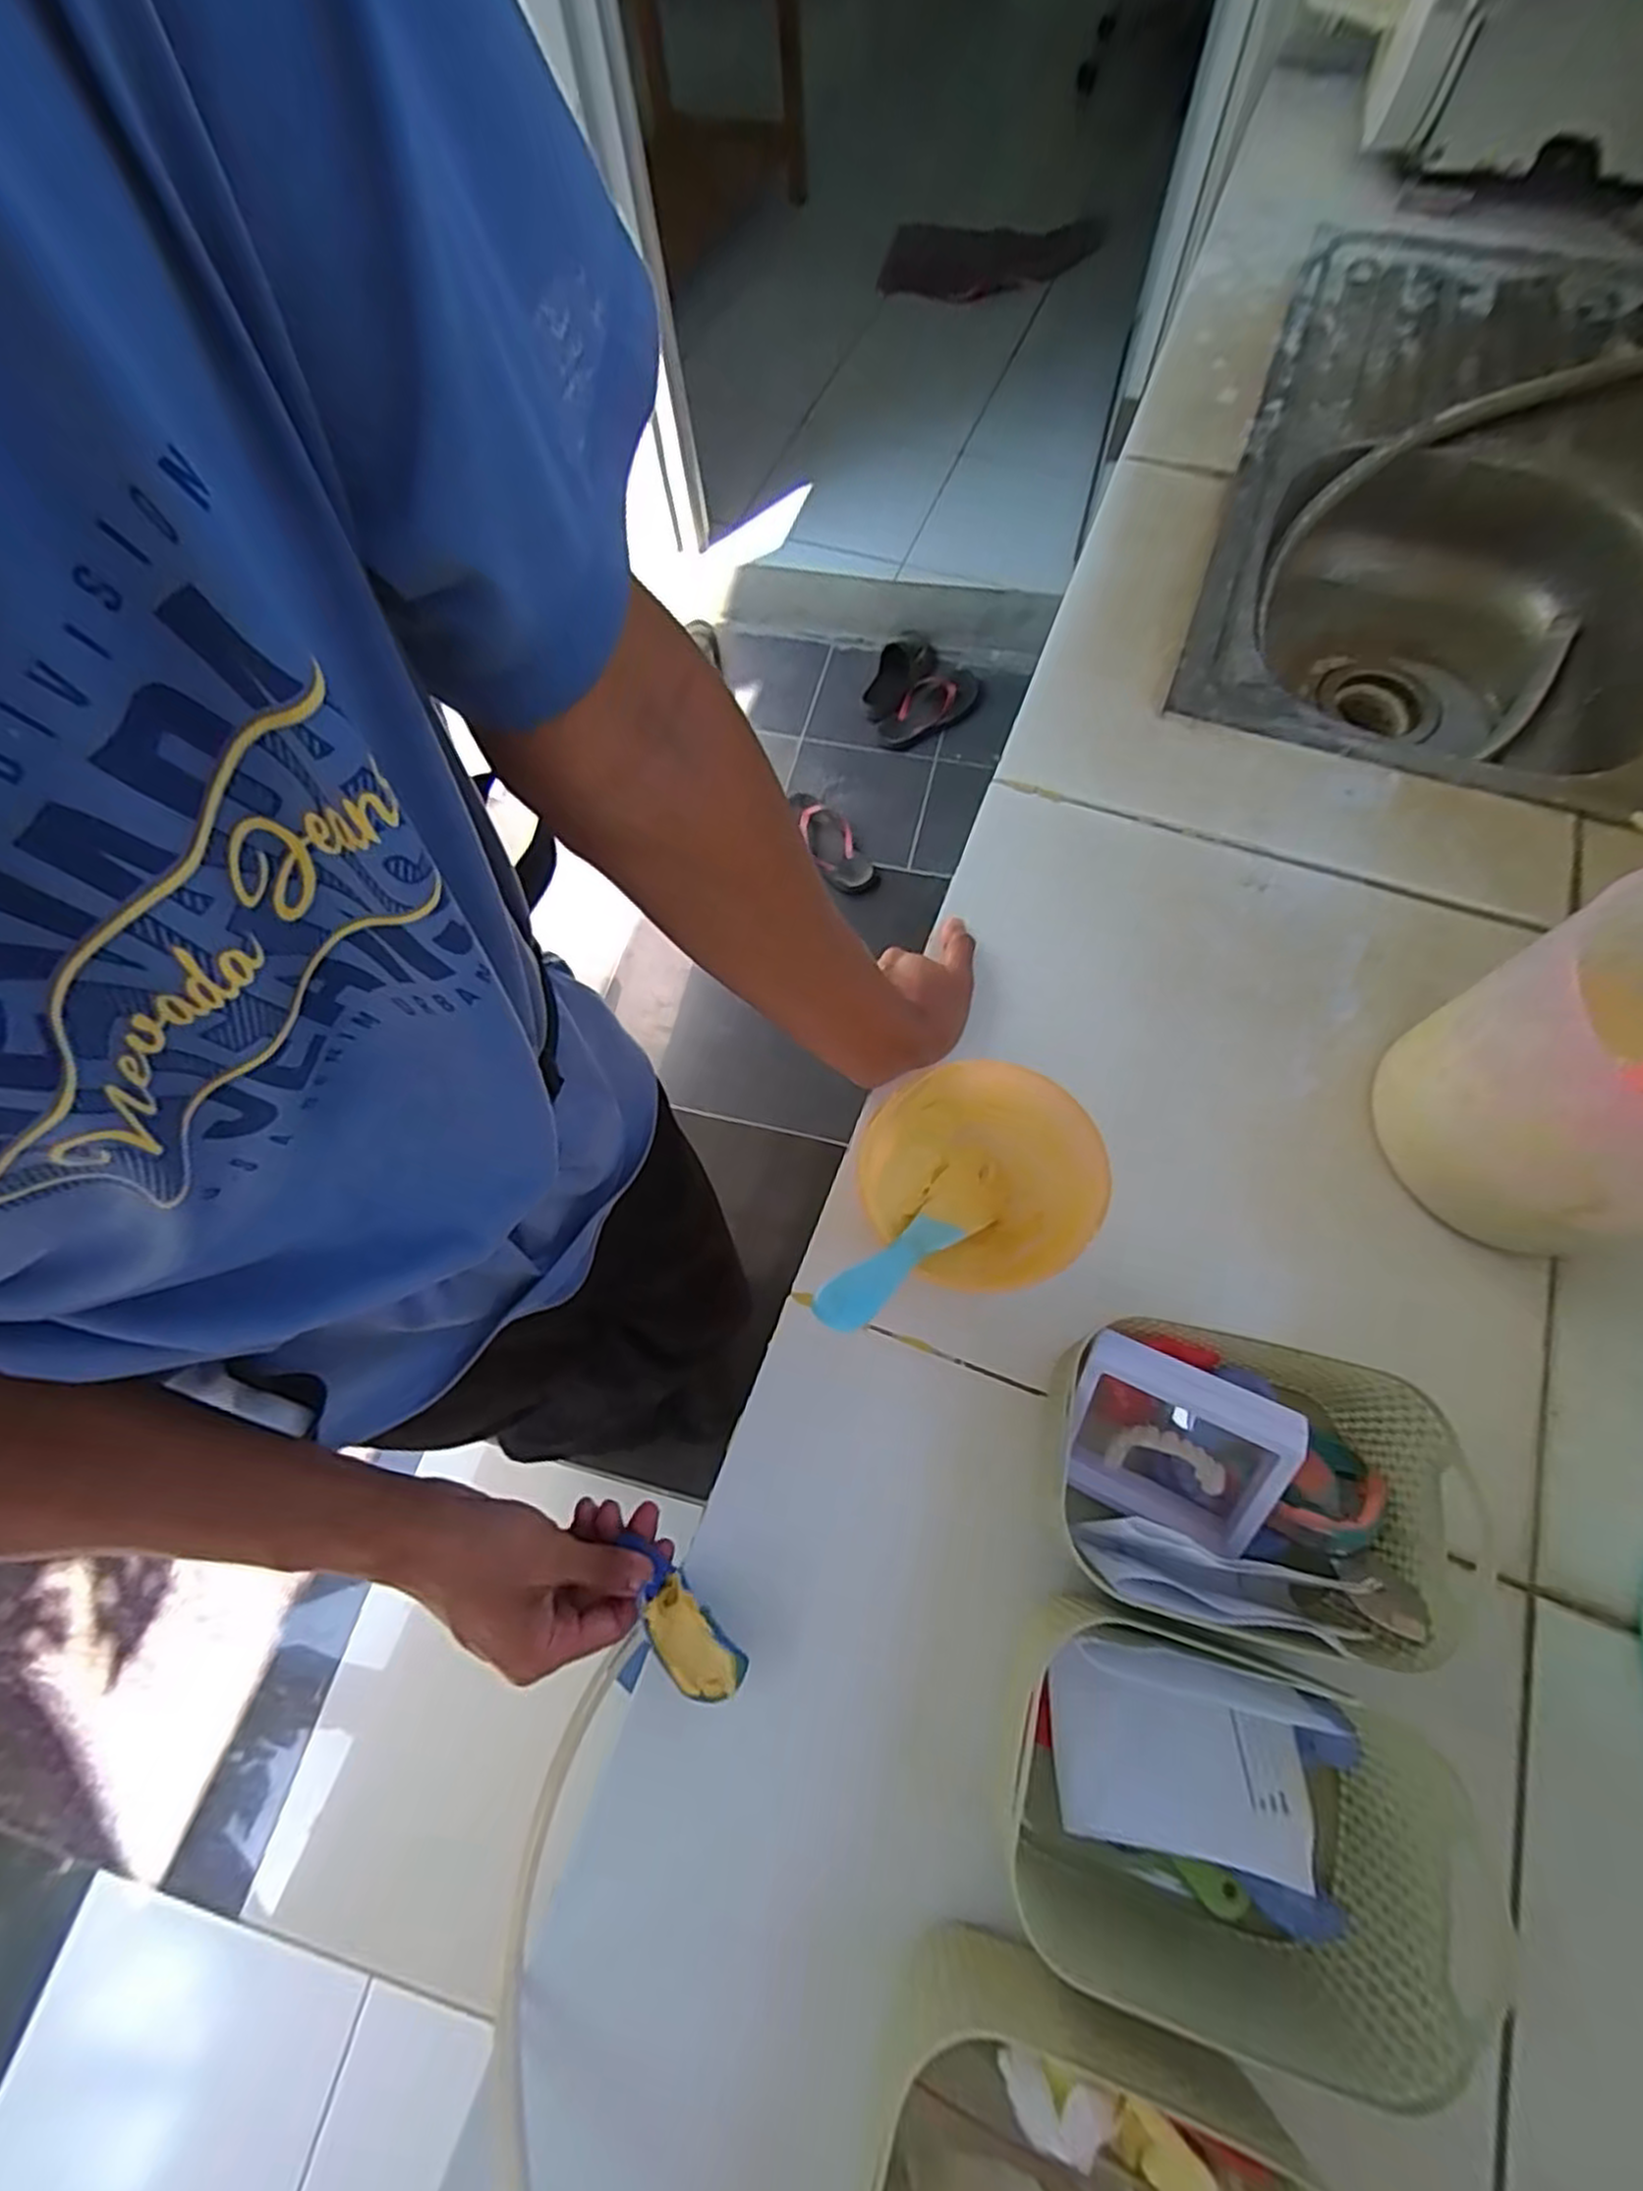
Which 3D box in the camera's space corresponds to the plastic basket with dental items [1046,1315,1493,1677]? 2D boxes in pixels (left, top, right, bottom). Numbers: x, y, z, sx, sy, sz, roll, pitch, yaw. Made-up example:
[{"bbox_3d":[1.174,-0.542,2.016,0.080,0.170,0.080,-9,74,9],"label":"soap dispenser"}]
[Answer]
[{"bbox_3d":[0.195,0.182,0.364,0.179,0.090,0.116,10,70,6],"label":"plastic basket with dental items"}]

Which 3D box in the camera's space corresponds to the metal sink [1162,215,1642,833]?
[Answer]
[{"bbox_3d":[0.599,-0.548,0.750,0.404,0.141,0.777,19,71,10],"label":"metal sink"}]

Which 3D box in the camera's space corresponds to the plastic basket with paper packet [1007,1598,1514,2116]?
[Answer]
[{"bbox_3d":[0.168,0.299,0.327,0.150,0.084,0.113,15,71,8],"label":"plastic basket with paper packet"}]

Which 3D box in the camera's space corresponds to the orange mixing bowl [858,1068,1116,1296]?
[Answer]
[{"bbox_3d":[0.090,0.048,0.423,0.123,0.089,0.119,-1,69,2],"label":"orange mixing bowl"}]

